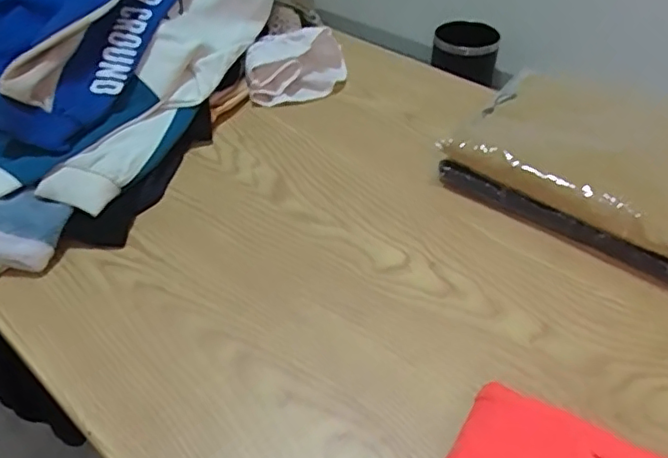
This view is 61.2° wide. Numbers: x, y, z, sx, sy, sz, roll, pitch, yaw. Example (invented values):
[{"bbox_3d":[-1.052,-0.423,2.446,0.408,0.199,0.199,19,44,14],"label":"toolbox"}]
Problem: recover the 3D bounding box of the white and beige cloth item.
[{"bbox_3d":[-0.045,-0.202,0.702,0.127,0.056,0.085,-7,43,-5],"label":"white and beige cloth item"}]

